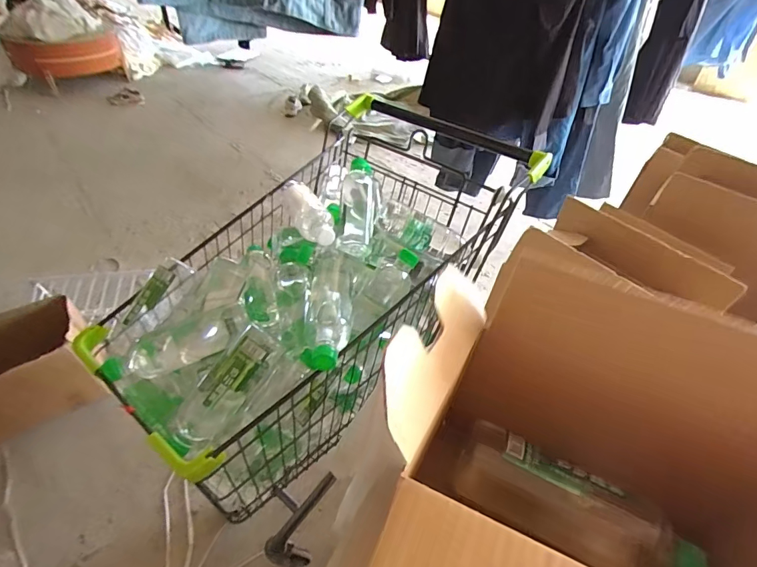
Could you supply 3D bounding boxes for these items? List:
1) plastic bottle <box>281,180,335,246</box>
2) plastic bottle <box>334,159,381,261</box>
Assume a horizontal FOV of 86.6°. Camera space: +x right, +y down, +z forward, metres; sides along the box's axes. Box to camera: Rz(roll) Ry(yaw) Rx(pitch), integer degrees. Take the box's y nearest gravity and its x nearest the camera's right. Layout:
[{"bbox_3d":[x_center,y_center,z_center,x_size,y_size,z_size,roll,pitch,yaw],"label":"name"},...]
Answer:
[{"bbox_3d":[-0.125,-0.126,0.741,0.070,0.056,0.173,-17,47,-20],"label":"plastic bottle"},{"bbox_3d":[-0.035,-0.155,0.777,0.070,0.076,0.233,4,61,1],"label":"plastic bottle"}]

